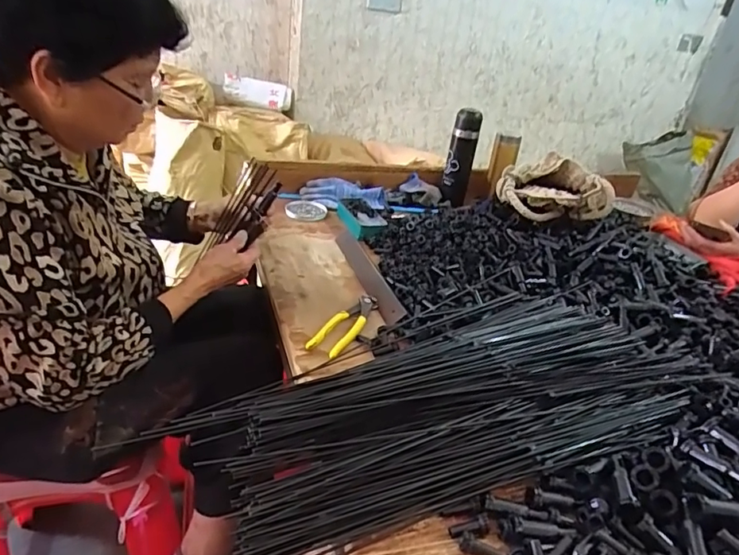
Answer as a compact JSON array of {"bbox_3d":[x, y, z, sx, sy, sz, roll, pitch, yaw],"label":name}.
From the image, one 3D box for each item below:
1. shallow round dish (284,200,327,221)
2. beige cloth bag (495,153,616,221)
[{"bbox_3d":[-0.145,-0.153,1.151,0.087,0.011,0.102,-3,31,-20],"label":"shallow round dish"},{"bbox_3d":[0.413,-0.200,1.138,0.243,0.128,0.103,9,30,10],"label":"beige cloth bag"}]

